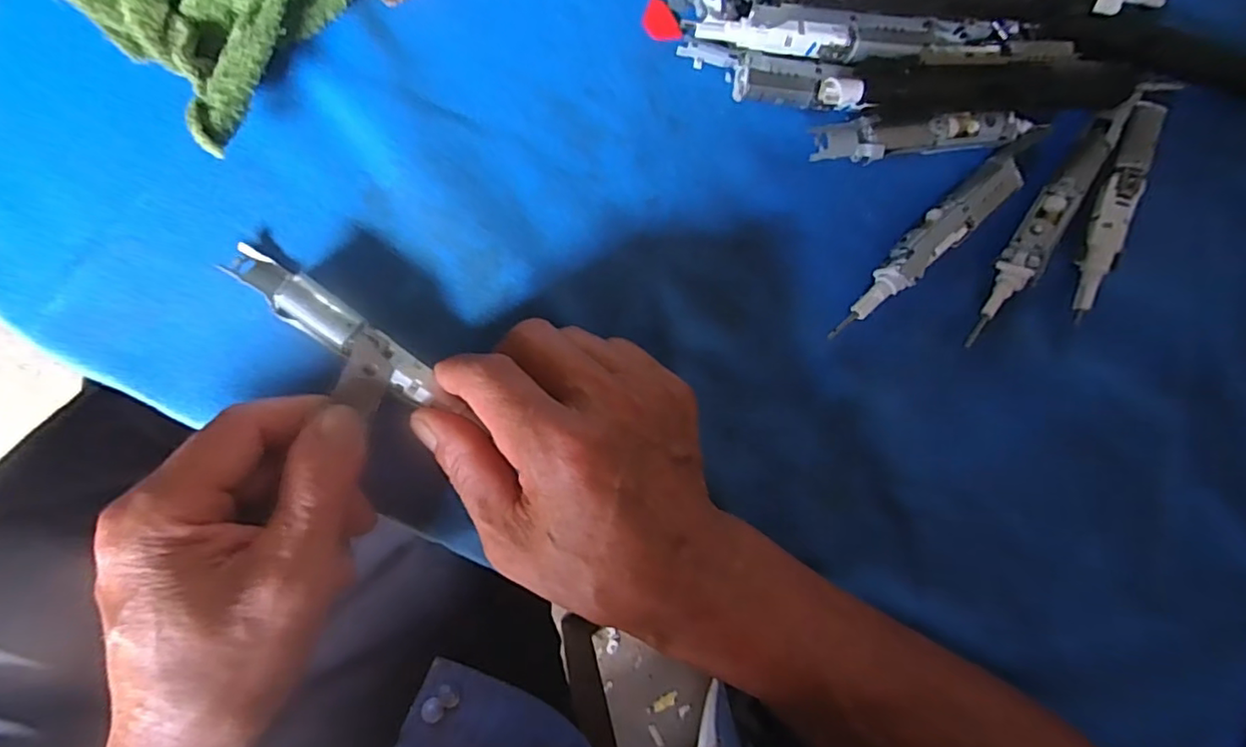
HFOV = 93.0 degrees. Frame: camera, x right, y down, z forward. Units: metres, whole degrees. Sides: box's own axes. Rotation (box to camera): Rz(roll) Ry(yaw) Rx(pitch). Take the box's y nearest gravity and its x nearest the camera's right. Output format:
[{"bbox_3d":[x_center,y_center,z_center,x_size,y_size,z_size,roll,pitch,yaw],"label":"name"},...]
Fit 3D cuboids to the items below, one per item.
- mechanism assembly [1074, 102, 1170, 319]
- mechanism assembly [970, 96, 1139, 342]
[{"bbox_3d":[0.238,-0.078,0.288,0.014,0.017,0.107,18,86,-7],"label":"mechanism assembly"},{"bbox_3d":[0.205,-0.076,0.284,0.016,0.013,0.138,32,84,-5],"label":"mechanism assembly"}]

